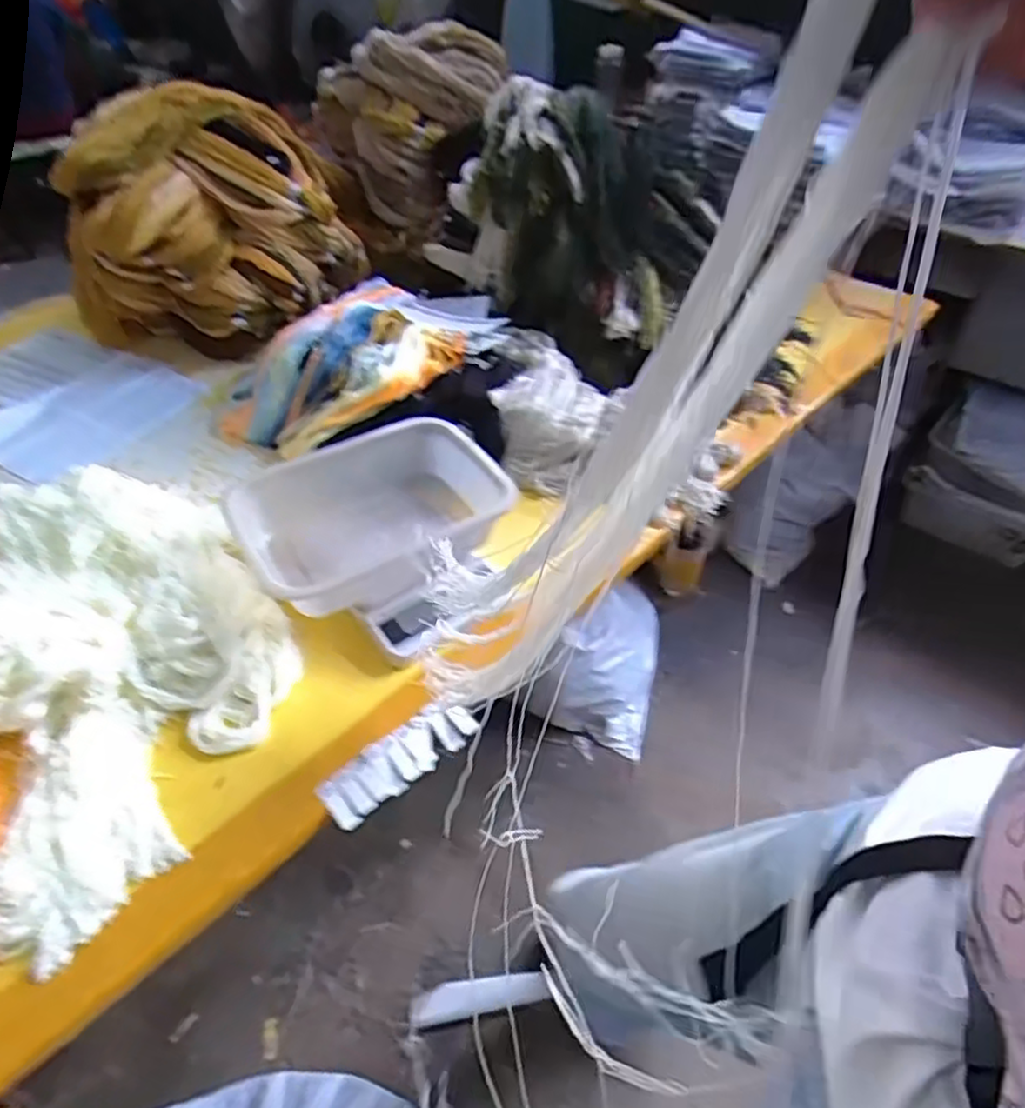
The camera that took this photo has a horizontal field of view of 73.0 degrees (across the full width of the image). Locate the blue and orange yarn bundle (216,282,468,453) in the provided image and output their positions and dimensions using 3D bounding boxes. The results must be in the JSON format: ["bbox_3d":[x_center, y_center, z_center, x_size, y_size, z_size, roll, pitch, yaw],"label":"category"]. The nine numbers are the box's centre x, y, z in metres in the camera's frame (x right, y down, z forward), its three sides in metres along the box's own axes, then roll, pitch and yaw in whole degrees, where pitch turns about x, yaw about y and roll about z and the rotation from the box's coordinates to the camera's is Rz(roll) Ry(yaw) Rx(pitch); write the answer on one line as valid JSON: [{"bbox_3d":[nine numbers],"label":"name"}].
[{"bbox_3d":[-0.228,-0.265,1.010,0.265,0.111,0.339,31,52,27],"label":"blue and orange yarn bundle"}]

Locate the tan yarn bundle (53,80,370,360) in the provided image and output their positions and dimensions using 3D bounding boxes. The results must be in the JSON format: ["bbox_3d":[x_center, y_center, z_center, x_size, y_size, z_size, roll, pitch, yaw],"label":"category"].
[{"bbox_3d":[-0.462,-0.510,1.109,0.456,0.325,0.224,-24,50,-22],"label":"tan yarn bundle"}]

